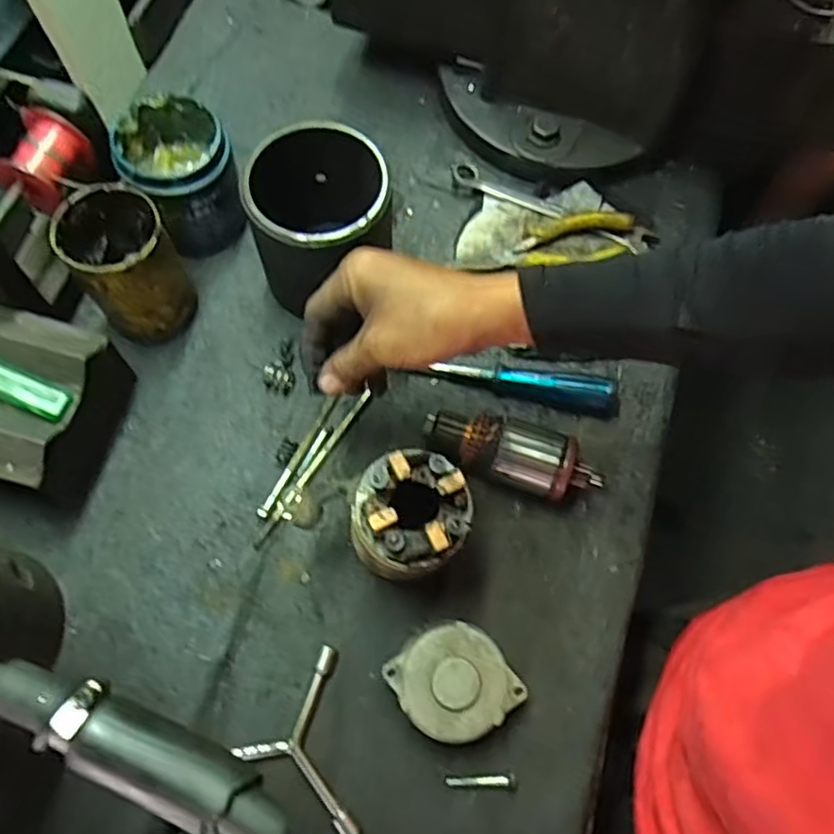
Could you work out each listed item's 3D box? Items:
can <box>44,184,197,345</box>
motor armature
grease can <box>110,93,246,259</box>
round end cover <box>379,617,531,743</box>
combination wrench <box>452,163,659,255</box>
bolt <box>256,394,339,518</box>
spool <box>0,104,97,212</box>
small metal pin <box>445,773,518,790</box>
[{"bbox_3d":[-0.228,-0.118,0.523,0.076,0.113,0.081,-36,75,-13],"label":"can"},{"bbox_3d":[0.077,0.029,0.526,0.145,0.049,0.052,20,71,5],"label":"motor armature"},{"bbox_3d":[-0.199,-0.203,0.564,0.086,0.100,0.103,-16,72,-8],"label":"grease can"},{"bbox_3d":[0.027,0.193,0.478,0.076,0.037,0.077,-34,75,-13],"label":"round end cover"},{"bbox_3d":[0.125,-0.196,0.615,0.198,0.018,0.029,23,71,6],"label":"combination wrench"},{"bbox_3d":[-0.096,0.030,0.534,0.009,0.007,0.116,25,66,7],"label":"bolt"},{"bbox_3d":[-0.277,-0.189,0.488,0.045,0.050,0.063,15,70,3],"label":"spool"},{"bbox_3d":[0.046,0.262,0.470,0.050,0.006,0.009,-2,70,-3],"label":"small metal pin"}]

